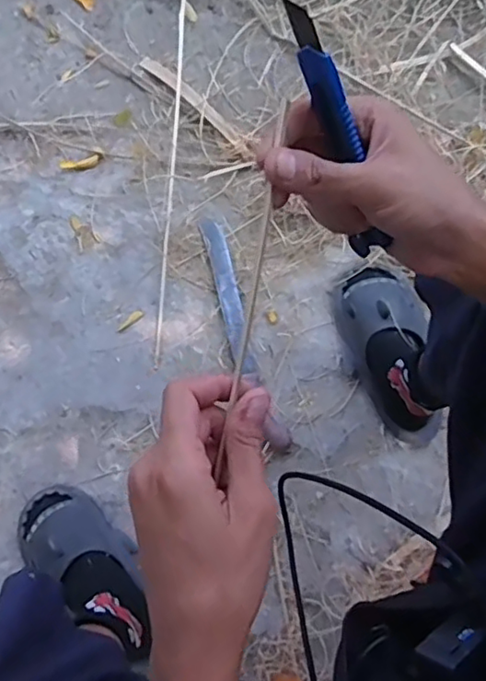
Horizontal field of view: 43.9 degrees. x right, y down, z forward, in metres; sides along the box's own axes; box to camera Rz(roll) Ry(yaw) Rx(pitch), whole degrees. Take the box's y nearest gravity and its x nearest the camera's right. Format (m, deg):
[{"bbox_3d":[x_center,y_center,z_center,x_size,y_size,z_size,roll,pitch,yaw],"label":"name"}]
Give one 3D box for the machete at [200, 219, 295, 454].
[{"bbox_3d":[-0.003,-0.018,0.970,0.046,0.029,0.402,-17,77,-4],"label":"machete"}]

